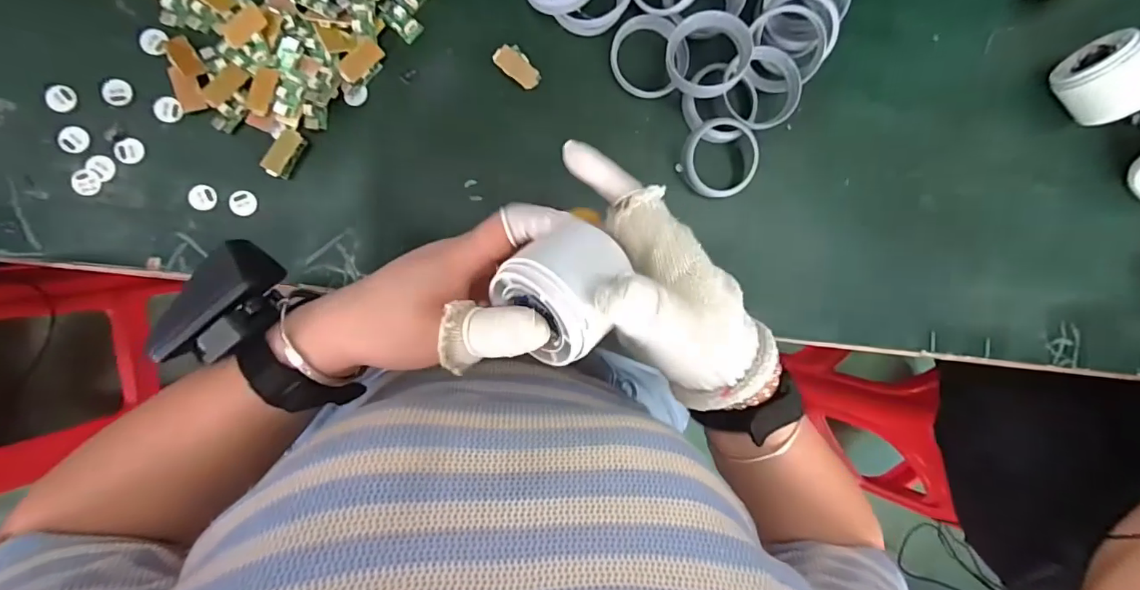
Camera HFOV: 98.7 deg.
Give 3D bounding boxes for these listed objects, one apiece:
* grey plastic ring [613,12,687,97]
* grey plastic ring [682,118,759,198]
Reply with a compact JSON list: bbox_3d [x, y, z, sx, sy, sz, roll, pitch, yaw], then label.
[{"bbox_3d":[0.061,-0.181,0.372,0.058,0.009,0.059,0,93,-8],"label":"grey plastic ring"},{"bbox_3d":[0.115,-0.104,0.375,0.057,0.014,0.057,0,93,-8],"label":"grey plastic ring"}]

